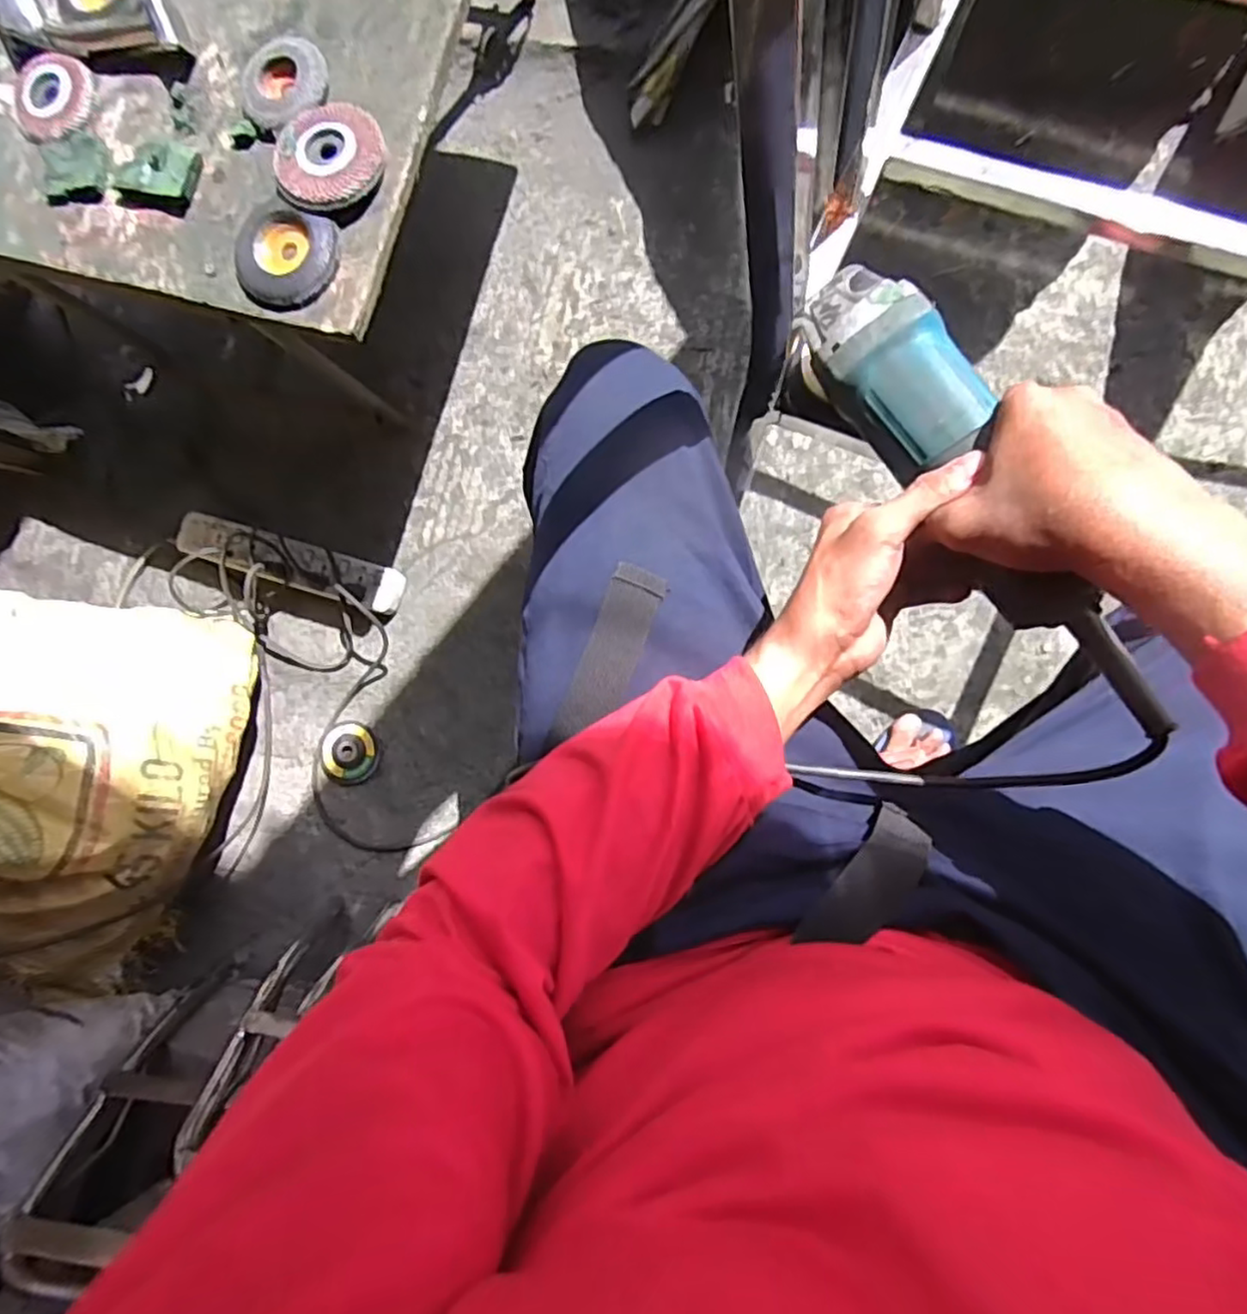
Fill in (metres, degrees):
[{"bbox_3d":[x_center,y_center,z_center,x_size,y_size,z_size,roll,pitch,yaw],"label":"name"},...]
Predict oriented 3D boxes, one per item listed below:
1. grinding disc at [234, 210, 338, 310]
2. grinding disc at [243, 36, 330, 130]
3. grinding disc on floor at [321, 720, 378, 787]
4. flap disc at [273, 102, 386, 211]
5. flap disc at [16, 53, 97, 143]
[{"bbox_3d":[-0.296,-0.346,0.583,0.094,0.012,0.076,19,88,8],"label":"grinding disc"},{"bbox_3d":[-0.296,-0.504,0.594,0.077,0.019,0.078,0,86,7],"label":"grinding disc"},{"bbox_3d":[-0.388,0.136,0.953,0.083,0.012,0.084,-7,85,6],"label":"grinding disc on floor"},{"bbox_3d":[-0.252,-0.427,0.577,0.088,0.020,0.094,0,86,7],"label":"flap disc"},{"bbox_3d":[-0.538,-0.526,0.635,0.098,0.010,0.084,38,91,8],"label":"flap disc"}]

